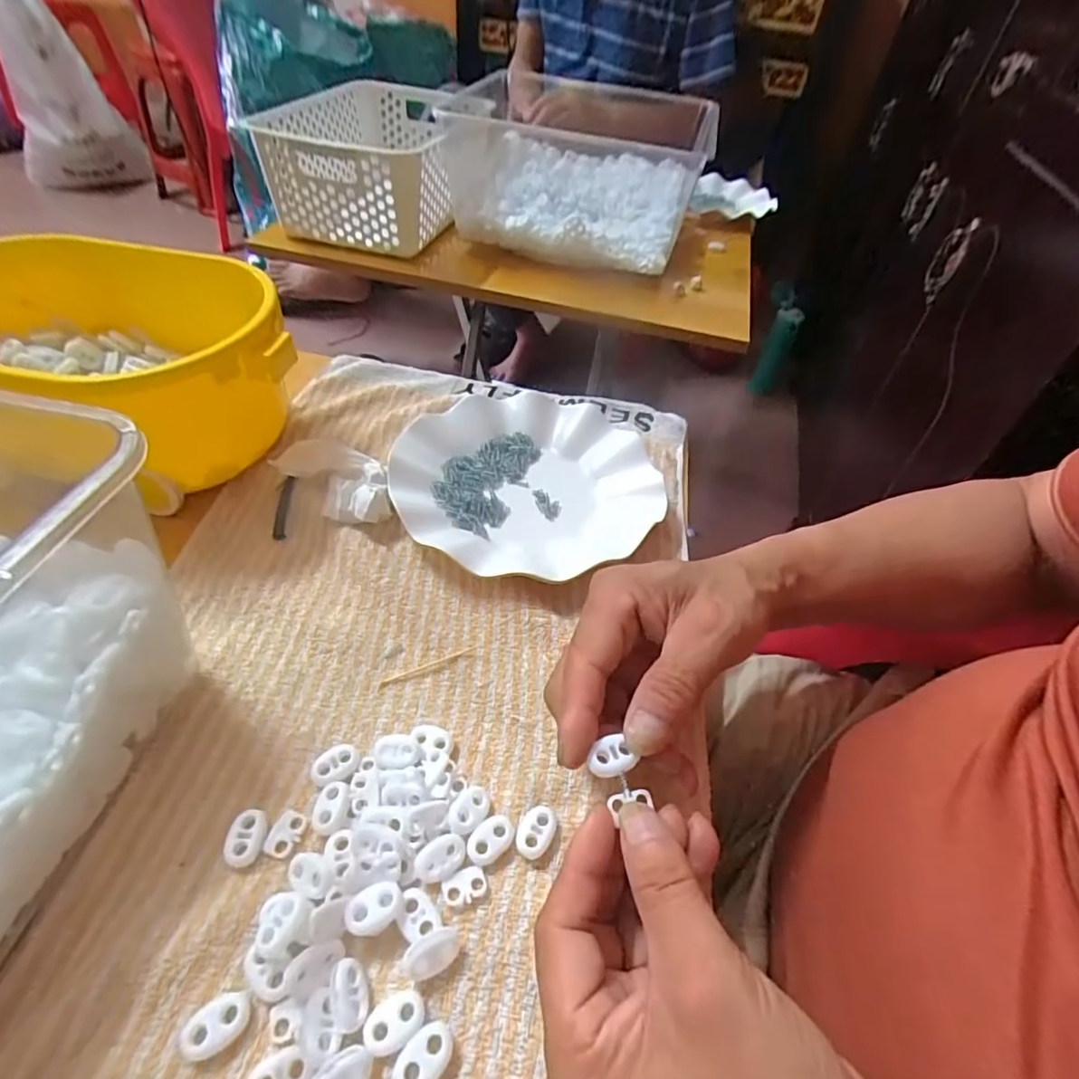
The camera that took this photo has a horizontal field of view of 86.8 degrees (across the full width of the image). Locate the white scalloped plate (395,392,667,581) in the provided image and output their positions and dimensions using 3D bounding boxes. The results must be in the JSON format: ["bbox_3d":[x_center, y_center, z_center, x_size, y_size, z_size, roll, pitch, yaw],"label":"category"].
[{"bbox_3d":[-0.010,-0.052,0.414,0.182,0.024,0.179,-2,48,-6],"label":"white scalloped plate"}]

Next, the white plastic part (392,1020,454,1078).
[{"bbox_3d":[-0.041,0.185,0.204,0.015,0.004,0.023,37,55,26],"label":"white plastic part"}]

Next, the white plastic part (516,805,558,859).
[{"bbox_3d":[-0.001,0.132,0.258,0.016,0.004,0.023,21,49,13],"label":"white plastic part"}]

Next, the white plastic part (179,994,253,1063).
[{"bbox_3d":[-0.116,0.175,0.205,0.022,0.005,0.015,-22,53,-23],"label":"white plastic part"}]

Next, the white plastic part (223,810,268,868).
[{"bbox_3d":[-0.127,0.128,0.246,0.015,0.005,0.022,4,47,-1],"label":"white plastic part"}]

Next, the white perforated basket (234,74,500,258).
[{"bbox_3d":[-0.198,-0.480,0.727,0.209,0.104,0.310,12,47,5],"label":"white perforated basket"}]

